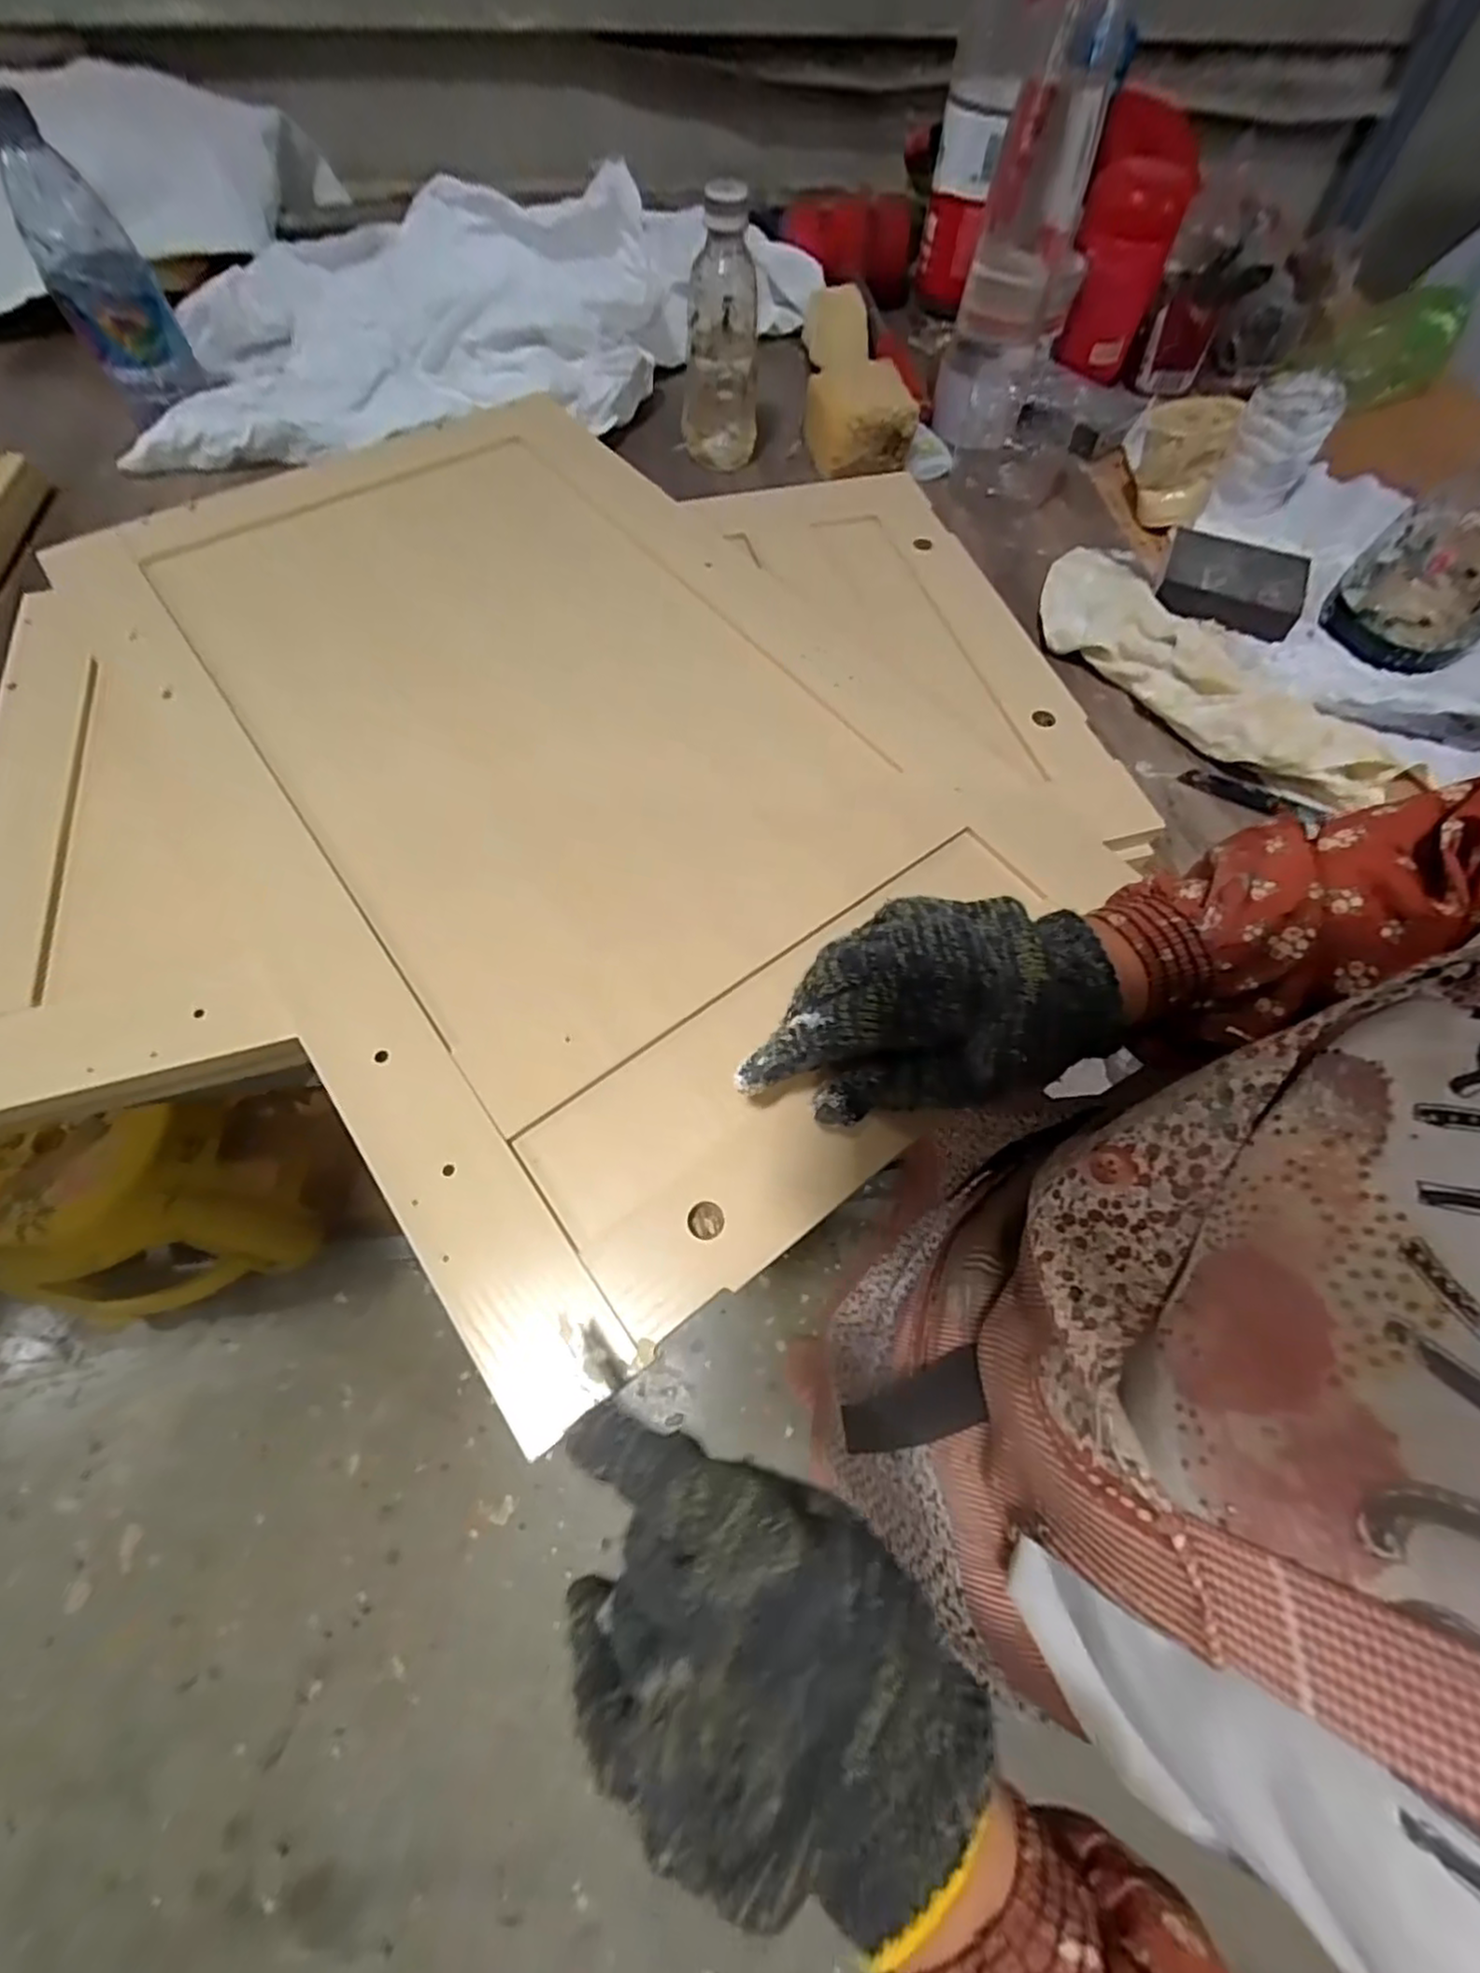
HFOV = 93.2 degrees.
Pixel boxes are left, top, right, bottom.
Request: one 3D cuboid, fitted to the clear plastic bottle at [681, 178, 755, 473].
[{"bbox_3d":[-0.014,-0.528,0.573,0.063,0.168,0.057,0,61,-3],"label":"clear plastic bottle"}]

